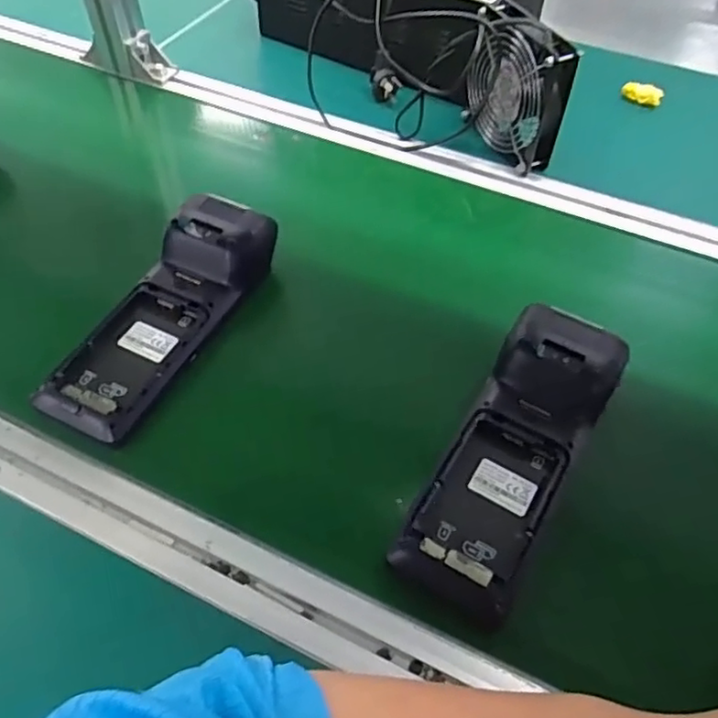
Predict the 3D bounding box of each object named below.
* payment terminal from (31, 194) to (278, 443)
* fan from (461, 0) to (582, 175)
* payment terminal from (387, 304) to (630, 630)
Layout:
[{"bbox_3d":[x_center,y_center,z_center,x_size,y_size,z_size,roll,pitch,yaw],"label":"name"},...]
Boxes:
[{"bbox_3d":[-0.152,-0.041,0.485,0.084,0.052,0.218,22,55,15],"label":"payment terminal"},{"bbox_3d":[0.149,-0.260,0.609,0.035,0.134,0.117,-23,56,-18],"label":"fan"},{"bbox_3d":[0.103,0.056,0.414,0.080,0.054,0.214,27,56,18],"label":"payment terminal"}]

